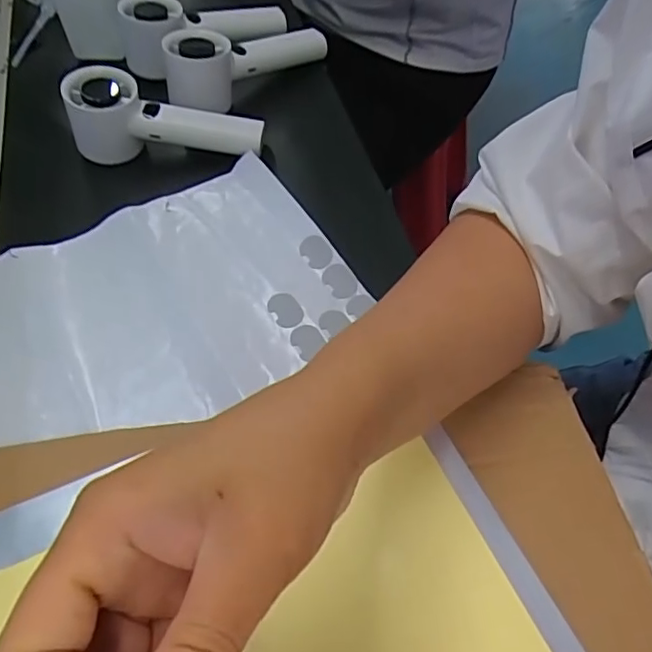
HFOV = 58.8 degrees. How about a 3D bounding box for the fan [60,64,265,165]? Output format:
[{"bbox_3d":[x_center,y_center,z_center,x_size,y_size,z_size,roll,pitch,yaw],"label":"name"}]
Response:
[{"bbox_3d":[-0.130,-0.173,0.470,0.149,0.063,0.049,-1,56,6],"label":"fan"}]

